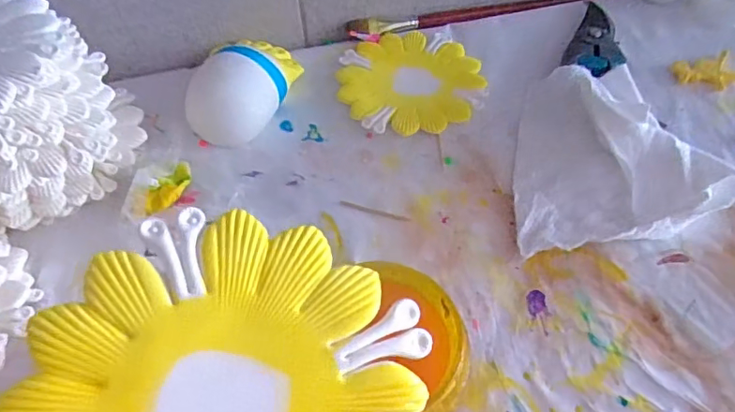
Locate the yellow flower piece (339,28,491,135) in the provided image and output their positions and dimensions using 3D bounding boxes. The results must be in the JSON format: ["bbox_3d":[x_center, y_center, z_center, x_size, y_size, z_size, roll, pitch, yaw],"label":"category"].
[{"bbox_3d":[0.038,-0.111,0.467,0.121,0.009,0.121,-1,55,2],"label":"yellow flower piece"}]

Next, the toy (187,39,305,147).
[{"bbox_3d":[-0.105,-0.104,0.443,0.076,0.047,0.110,18,58,14],"label":"toy"}]

